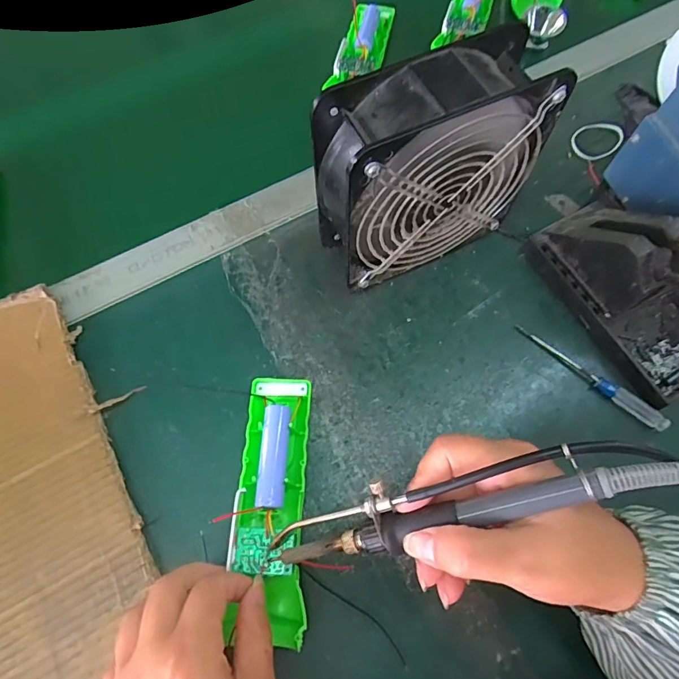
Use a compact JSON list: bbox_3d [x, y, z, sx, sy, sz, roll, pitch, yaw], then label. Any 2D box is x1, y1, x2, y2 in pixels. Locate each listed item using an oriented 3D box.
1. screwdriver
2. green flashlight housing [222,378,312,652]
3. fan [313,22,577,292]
[{"bbox_3d":[0.186,0.025,0.334,0.120,0.013,0.008,41,72,16],"label":"screwdriver"},{"bbox_3d":[-0.043,0.101,0.290,0.044,0.026,0.159,-1,66,-1],"label":"green flashlight housing"},{"bbox_3d":[0.058,-0.112,0.318,0.151,0.151,0.061,-26,69,-11],"label":"fan"}]

